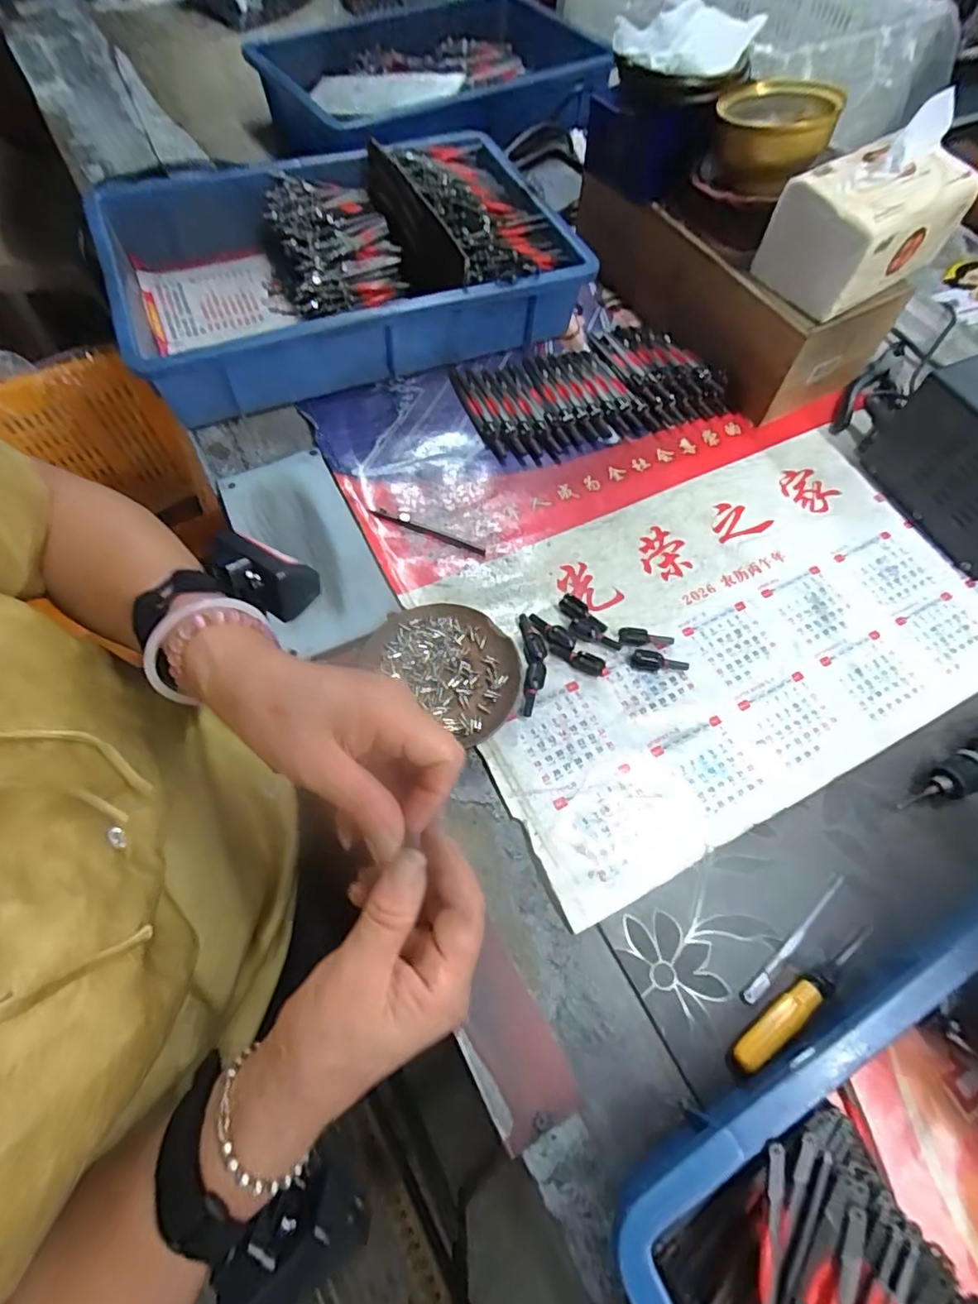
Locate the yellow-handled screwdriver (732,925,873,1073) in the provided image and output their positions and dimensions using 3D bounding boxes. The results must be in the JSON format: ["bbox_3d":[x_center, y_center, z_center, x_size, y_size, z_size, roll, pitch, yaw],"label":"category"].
[{"bbox_3d":[0.187,0.200,0.342,0.117,0.016,0.014,-31,68,-17],"label":"yellow-handled screwdriver"}]

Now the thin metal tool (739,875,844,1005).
[{"bbox_3d":[0.193,0.178,0.362,0.106,0.005,0.009,-35,69,-18],"label":"thin metal tool"}]

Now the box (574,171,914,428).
[{"bbox_3d":[0.235,-0.377,0.591,0.123,0.095,0.293,-28,67,-15],"label":"box"}]

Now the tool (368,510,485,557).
[{"bbox_3d":[-0.052,-0.103,0.494,0.105,0.004,0.008,21,64,9],"label":"tool"}]

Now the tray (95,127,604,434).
[{"bbox_3d":[-0.148,-0.400,0.598,0.429,0.087,0.311,-22,65,-13],"label":"tray"}]

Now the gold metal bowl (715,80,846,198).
[{"bbox_3d":[0.244,-0.451,0.503,0.095,0.053,0.108,21,64,9],"label":"gold metal bowl"}]

